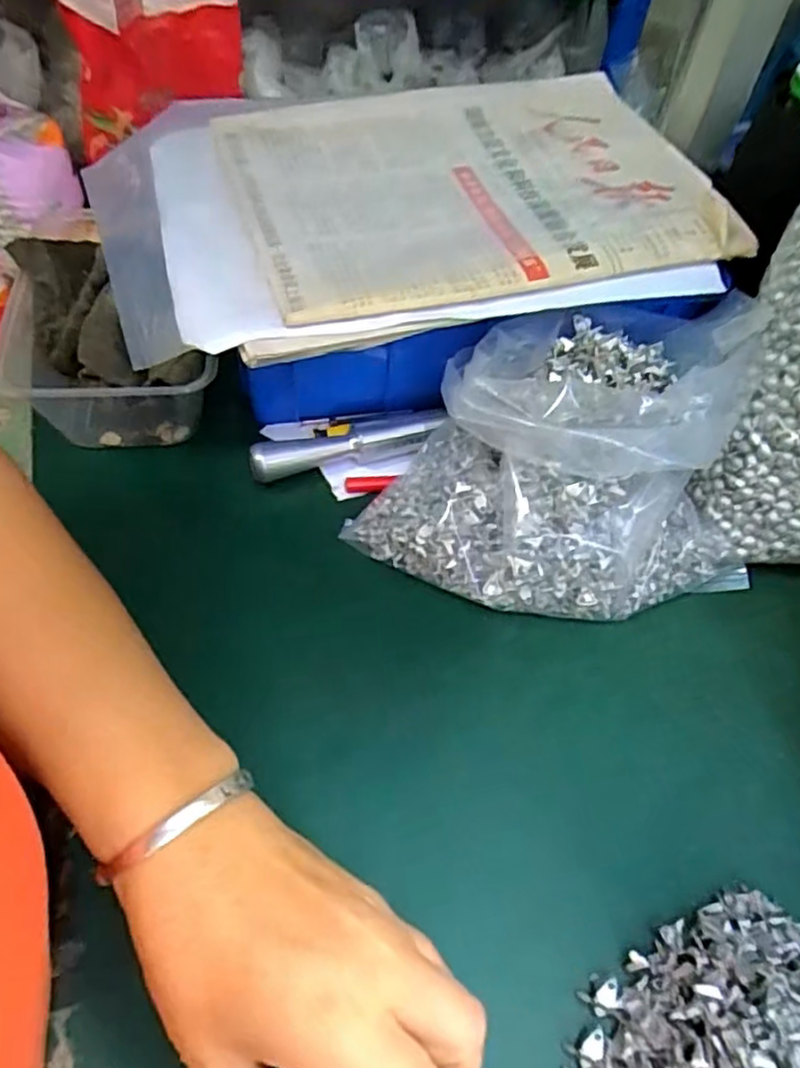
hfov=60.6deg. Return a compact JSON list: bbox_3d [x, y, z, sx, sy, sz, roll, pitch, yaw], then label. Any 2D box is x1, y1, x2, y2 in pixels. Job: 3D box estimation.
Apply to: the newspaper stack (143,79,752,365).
[{"bbox_3d":[0.017,-0.200,0.399,0.300,0.033,0.216,-13,57,-14],"label":"newspaper stack"}]

